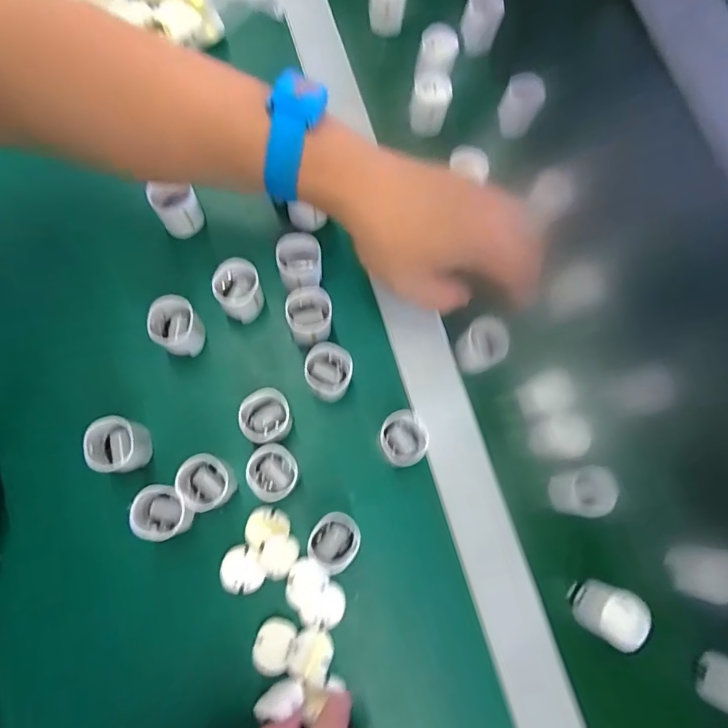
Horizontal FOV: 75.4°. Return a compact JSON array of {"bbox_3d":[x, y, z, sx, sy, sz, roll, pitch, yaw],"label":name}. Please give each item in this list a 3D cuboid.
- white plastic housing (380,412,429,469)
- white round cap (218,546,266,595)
[{"bbox_3d":[0.026,0.049,0.309,0.030,0.021,0.034,-15,79,-5],"label":"white plastic housing"},{"bbox_3d":[-0.077,0.130,0.297,0.027,0.004,0.028,0,78,-2],"label":"white round cap"}]

